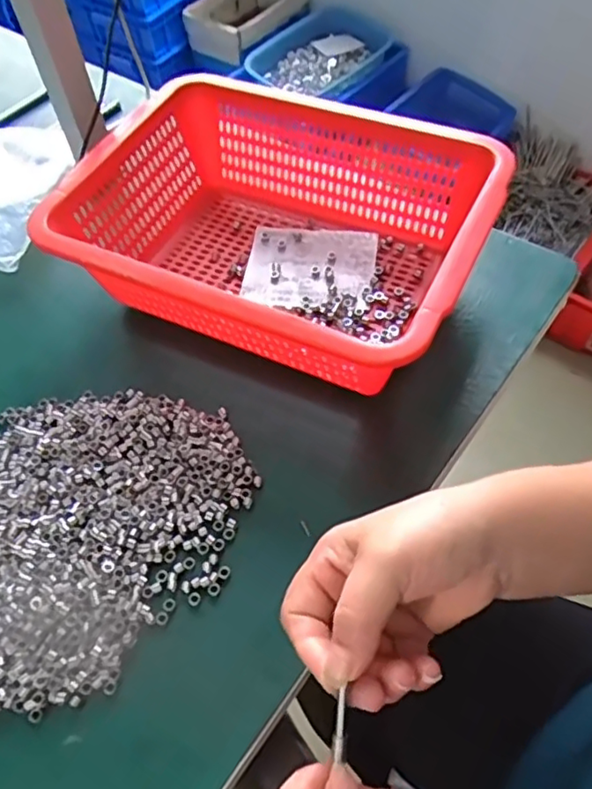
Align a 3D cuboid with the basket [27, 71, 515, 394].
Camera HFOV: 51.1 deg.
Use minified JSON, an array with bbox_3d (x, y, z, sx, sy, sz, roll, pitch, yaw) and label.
[{"bbox_3d":[-0.018,-0.121,0.480,0.306,0.100,0.227,21,60,18],"label":"basket"}]

